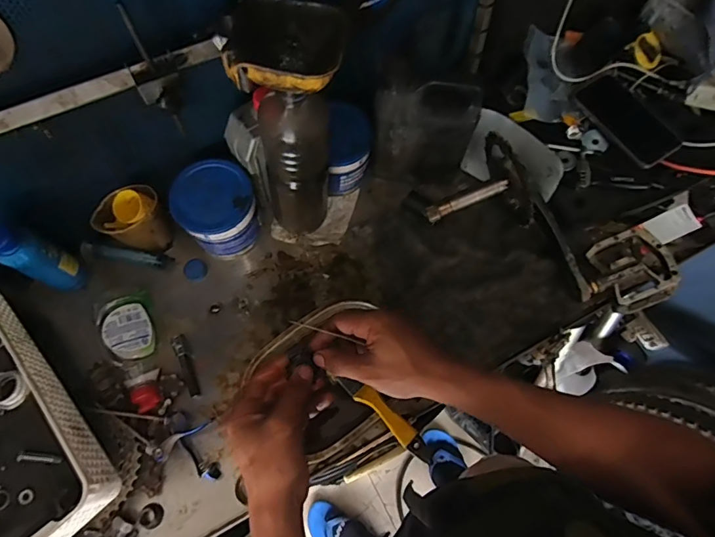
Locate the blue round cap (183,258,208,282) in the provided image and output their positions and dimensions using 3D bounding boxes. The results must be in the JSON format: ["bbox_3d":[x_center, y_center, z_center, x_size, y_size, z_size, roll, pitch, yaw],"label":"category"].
[{"bbox_3d":[-0.229,0.003,0.632,0.031,0.007,0.033,0,68,0],"label":"blue round cap"}]

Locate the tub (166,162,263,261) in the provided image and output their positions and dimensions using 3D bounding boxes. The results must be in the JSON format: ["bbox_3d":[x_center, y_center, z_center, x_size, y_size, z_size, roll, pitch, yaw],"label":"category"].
[{"bbox_3d":[-0.187,-0.075,0.614,0.100,0.103,0.098,0,68,0],"label":"tub"}]

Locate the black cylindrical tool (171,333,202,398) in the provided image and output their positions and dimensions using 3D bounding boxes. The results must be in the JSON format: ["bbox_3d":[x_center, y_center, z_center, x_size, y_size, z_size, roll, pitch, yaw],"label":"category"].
[{"bbox_3d":[-0.225,0.126,0.585,0.020,0.012,0.088,-23,70,-9],"label":"black cylindrical tool"}]

